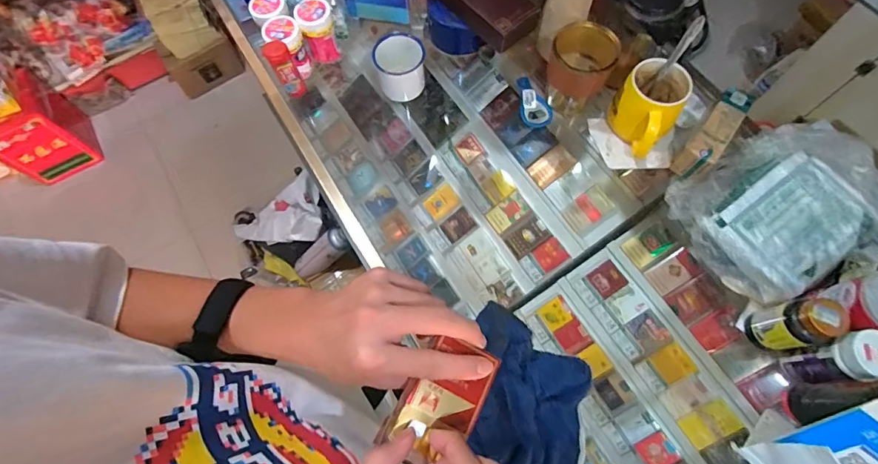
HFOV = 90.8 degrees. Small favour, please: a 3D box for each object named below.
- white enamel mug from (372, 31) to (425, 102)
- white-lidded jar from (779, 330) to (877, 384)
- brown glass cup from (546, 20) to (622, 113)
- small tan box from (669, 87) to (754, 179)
[{"bbox_3d":[-0.059,-0.250,0.661,0.074,0.075,0.066,-8,69,-1],"label":"white enamel mug"},{"bbox_3d":[0.437,0.139,0.474,0.048,0.100,0.047,-1,69,1],"label":"white-lidded jar"},{"bbox_3d":[0.205,-0.237,0.642,0.083,0.133,0.082,-1,69,1],"label":"brown glass cup"},{"bbox_3d":[0.385,-0.141,0.604,0.048,0.047,0.141,37,89,14],"label":"small tan box"}]

